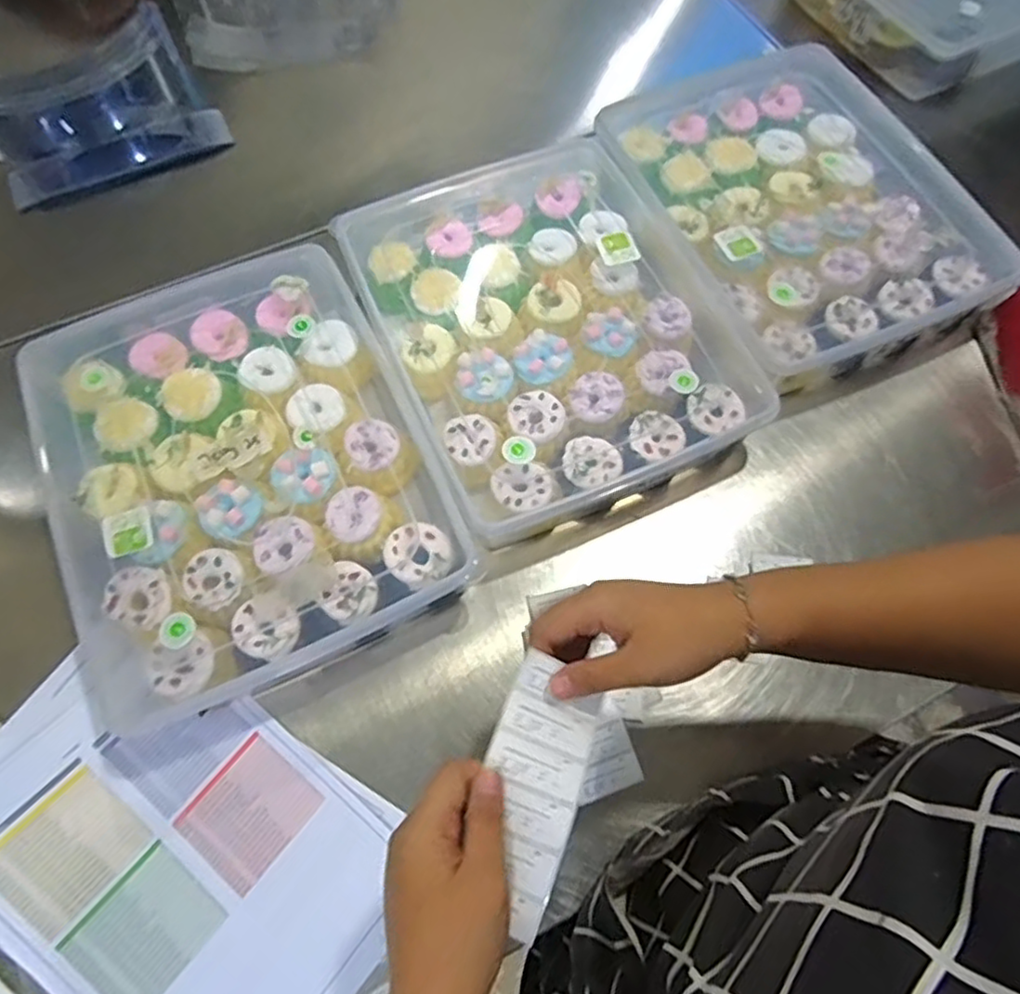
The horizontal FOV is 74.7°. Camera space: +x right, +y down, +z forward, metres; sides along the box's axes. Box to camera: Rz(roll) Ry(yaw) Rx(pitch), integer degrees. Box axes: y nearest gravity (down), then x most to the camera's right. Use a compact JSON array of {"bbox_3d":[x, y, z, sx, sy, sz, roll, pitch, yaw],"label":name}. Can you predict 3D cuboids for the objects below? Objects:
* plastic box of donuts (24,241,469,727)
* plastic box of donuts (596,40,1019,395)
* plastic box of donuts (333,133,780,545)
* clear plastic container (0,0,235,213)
[{"bbox_3d":[-0.228,-0.032,0.573,0.293,0.064,0.387,-26,68,-11],"label":"plastic box of donuts"},{"bbox_3d":[0.285,-0.299,0.696,0.307,0.085,0.383,-23,68,-10],"label":"plastic box of donuts"},{"bbox_3d":[0.028,-0.158,0.634,0.290,0.073,0.369,-24,68,-10],"label":"plastic box of donuts"},{"bbox_3d":[-0.485,-0.447,0.790,0.248,0.094,0.183,-30,69,-13],"label":"clear plastic container"}]

